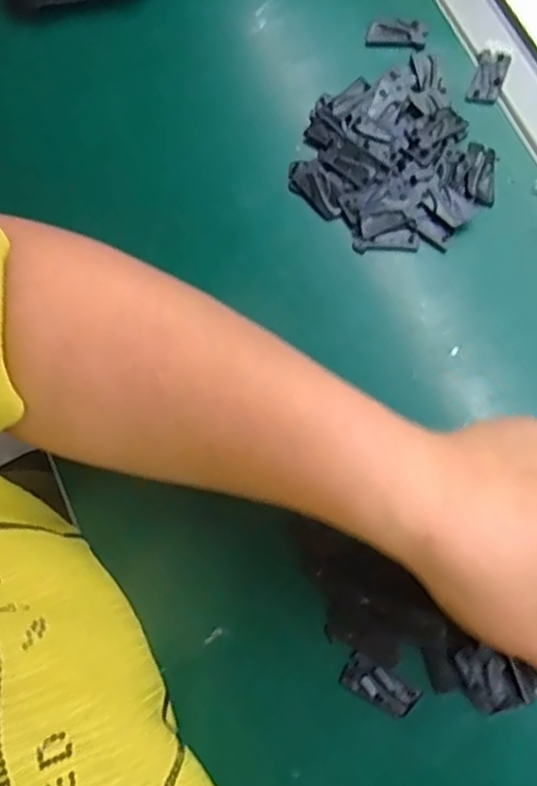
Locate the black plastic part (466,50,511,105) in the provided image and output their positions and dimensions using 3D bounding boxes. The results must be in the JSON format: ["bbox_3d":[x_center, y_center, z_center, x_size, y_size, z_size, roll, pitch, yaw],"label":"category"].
[{"bbox_3d":[0.125,-0.179,0.388,0.017,0.004,0.036,20,77,6],"label":"black plastic part"}]

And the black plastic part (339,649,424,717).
[{"bbox_3d":[0.051,0.134,0.314,0.035,0.004,0.016,32,79,8],"label":"black plastic part"}]

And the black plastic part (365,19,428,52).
[{"bbox_3d":[0.074,-0.208,0.397,0.034,0.004,0.020,11,76,4],"label":"black plastic part"}]

